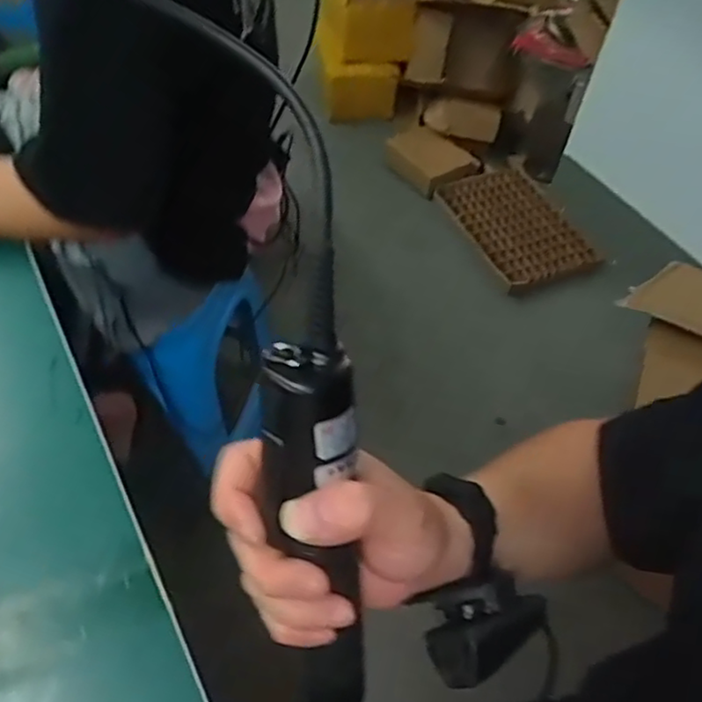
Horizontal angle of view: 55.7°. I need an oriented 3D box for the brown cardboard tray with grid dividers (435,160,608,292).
[{"bbox_3d":[0.447,-0.340,1.804,0.297,0.047,0.400,-22,65,-18],"label":"brown cardboard tray with grid dividers"}]

